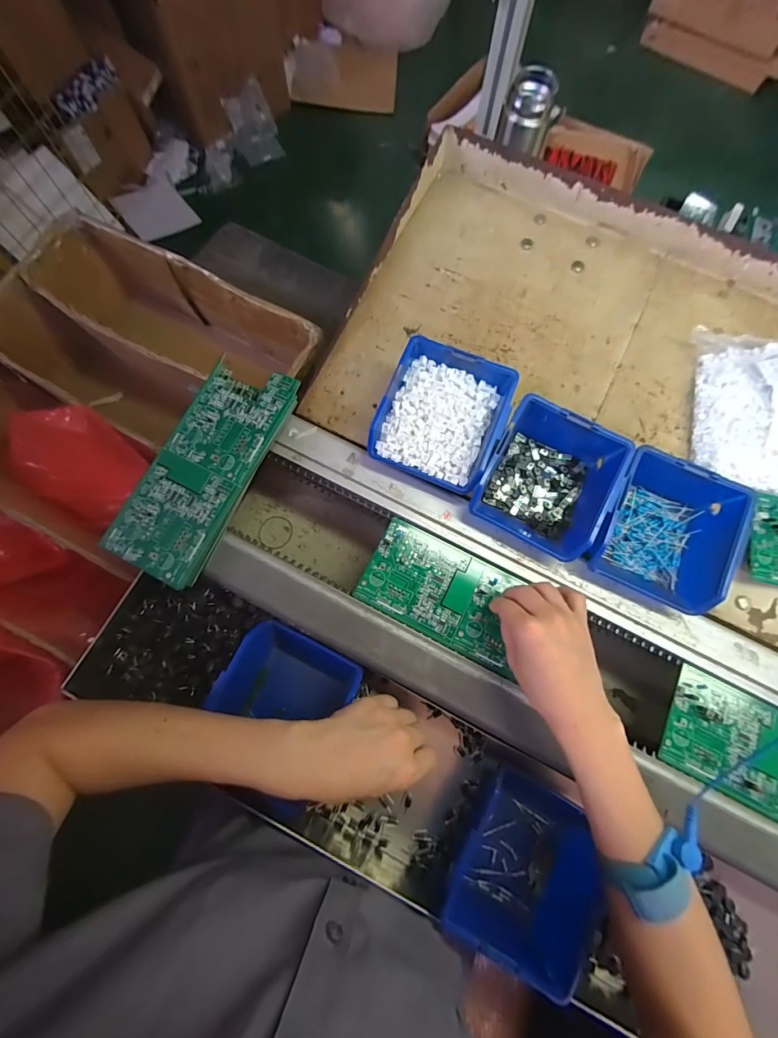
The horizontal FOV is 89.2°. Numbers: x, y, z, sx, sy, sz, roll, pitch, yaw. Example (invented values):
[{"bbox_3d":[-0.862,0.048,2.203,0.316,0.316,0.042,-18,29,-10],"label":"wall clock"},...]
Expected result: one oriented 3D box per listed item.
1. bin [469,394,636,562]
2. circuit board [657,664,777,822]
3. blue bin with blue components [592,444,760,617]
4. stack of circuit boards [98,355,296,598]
[{"bbox_3d":[0.163,-0.043,0.405,0.120,0.064,0.132,28,77,5],"label":"bin"},{"bbox_3d":[0.373,0.237,0.376,0.214,0.009,0.091,27,77,5],"label":"circuit board"},{"bbox_3d":[0.275,0.007,0.397,0.123,0.058,0.139,27,77,5],"label":"blue bin with blue components"},{"bbox_3d":[-0.182,-0.057,0.401,0.092,0.024,0.236,26,77,5],"label":"stack of circuit boards"}]

